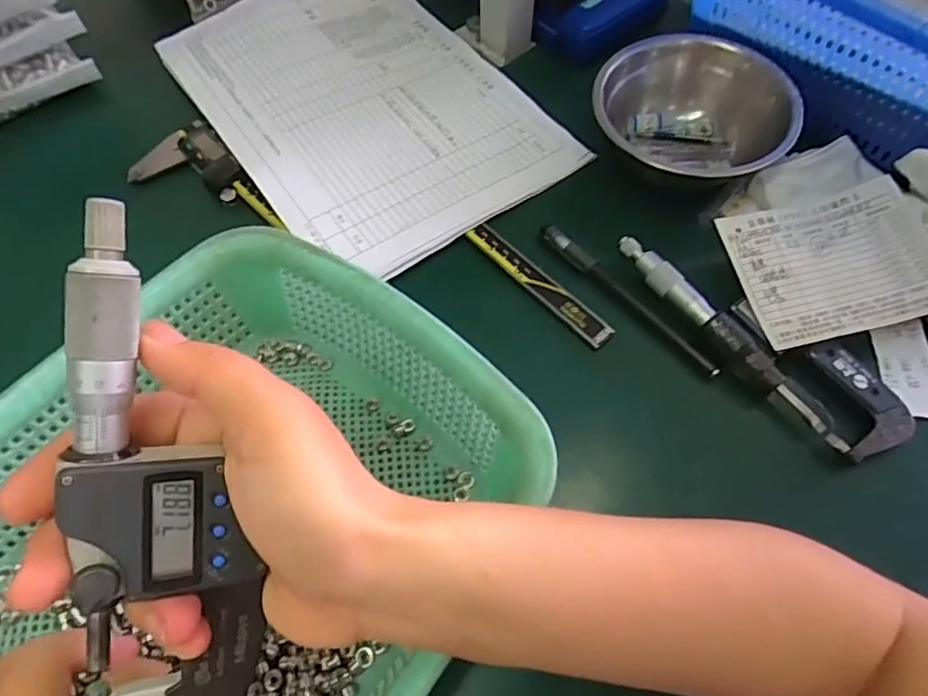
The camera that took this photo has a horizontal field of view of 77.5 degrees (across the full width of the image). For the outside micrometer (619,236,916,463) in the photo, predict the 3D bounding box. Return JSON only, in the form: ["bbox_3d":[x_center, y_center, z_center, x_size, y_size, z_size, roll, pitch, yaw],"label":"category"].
[{"bbox_3d":[0.168,-0.009,0.334,0.050,0.017,0.180,-39,69,-18],"label":"outside micrometer"}]

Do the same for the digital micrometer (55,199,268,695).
[{"bbox_3d":[-0.095,0.042,0.170,0.047,0.024,0.161,-7,101,-4],"label":"digital micrometer"}]

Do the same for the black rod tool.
[{"bbox_3d":[0.100,-0.033,0.356,0.011,0.007,0.139,-37,69,-17],"label":"black rod tool"}]

